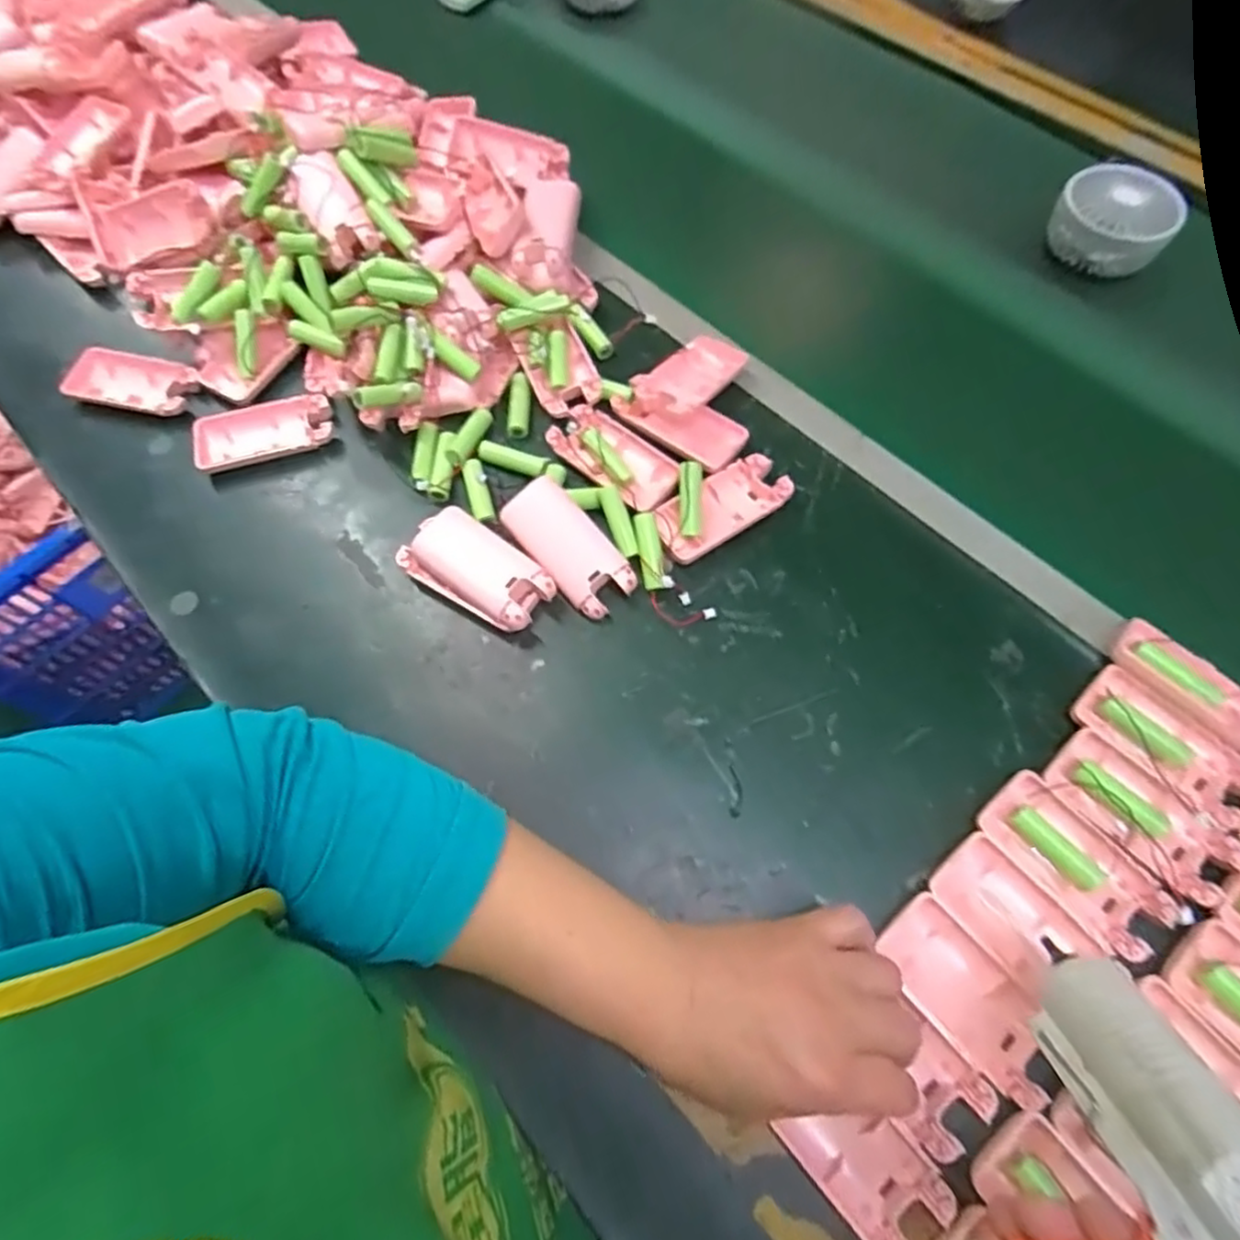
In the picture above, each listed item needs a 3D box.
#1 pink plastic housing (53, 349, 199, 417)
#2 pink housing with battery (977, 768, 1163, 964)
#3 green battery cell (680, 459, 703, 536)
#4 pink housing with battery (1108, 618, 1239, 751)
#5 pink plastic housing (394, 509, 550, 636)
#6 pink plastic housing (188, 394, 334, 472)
[{"bbox_3d":[-0.371,-0.178,0.525,0.101,0.015,0.046,18,69,10],"label":"pink plastic housing"},{"bbox_3d":[0.239,0.129,0.369,0.046,0.013,0.094,-38,71,-12],"label":"pink housing with battery"},{"bbox_3d":[0.047,-0.078,0.460,0.015,0.014,0.051,0,80,3],"label":"green battery cell"},{"bbox_3d":[0.336,0.039,0.403,0.041,0.013,0.096,-42,72,-14],"label":"pink housing with battery"},{"bbox_3d":[-0.091,-0.032,0.450,0.100,0.029,0.051,33,73,15],"label":"pink plastic housing"},{"bbox_3d":[-0.259,-0.137,0.508,0.095,0.014,0.048,-16,68,-4],"label":"pink plastic housing"}]

